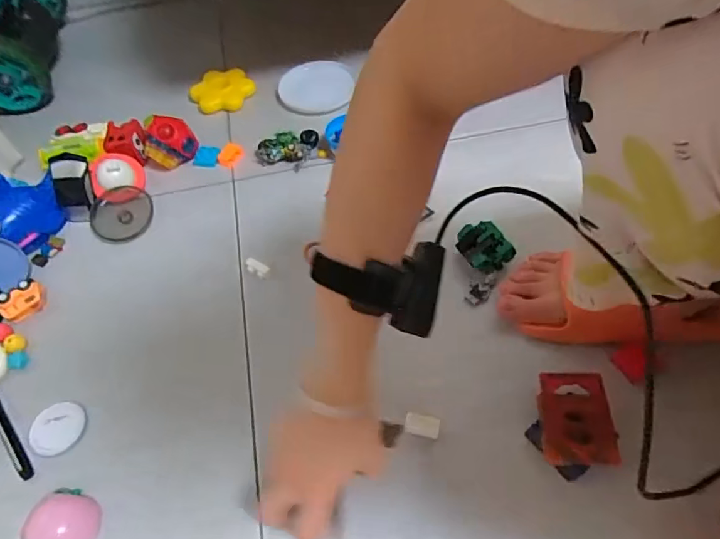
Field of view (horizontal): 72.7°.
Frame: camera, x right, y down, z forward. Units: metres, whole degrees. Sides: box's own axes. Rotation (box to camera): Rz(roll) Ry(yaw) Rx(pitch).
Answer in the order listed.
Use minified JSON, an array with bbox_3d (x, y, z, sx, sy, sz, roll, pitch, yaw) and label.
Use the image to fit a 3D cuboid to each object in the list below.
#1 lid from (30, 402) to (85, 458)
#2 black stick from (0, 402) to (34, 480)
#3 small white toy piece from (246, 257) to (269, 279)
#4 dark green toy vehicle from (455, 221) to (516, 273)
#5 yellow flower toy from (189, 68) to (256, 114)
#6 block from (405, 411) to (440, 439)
[{"bbox_3d":[-0.308,0.160,0.497,0.054,0.004,0.052,-2,55,3],"label":"lid"},{"bbox_3d":[-0.364,0.164,0.500,0.015,0.006,0.125,-39,61,-21],"label":"black stick"},{"bbox_3d":[-0.124,-0.001,0.588,0.032,0.011,0.016,24,60,19],"label":"small white toy piece"},{"bbox_3d":[0.143,-0.026,0.568,0.046,0.040,0.057,-29,58,-15],"label":"dark green toy vehicle"},{"bbox_3d":[-0.222,-0.291,0.785,0.090,0.029,0.100,-35,60,-18],"label":"yellow flower toy"},{"bbox_3d":[0.060,0.149,0.470,0.033,0.006,0.020,7,56,9],"label":"block"}]

